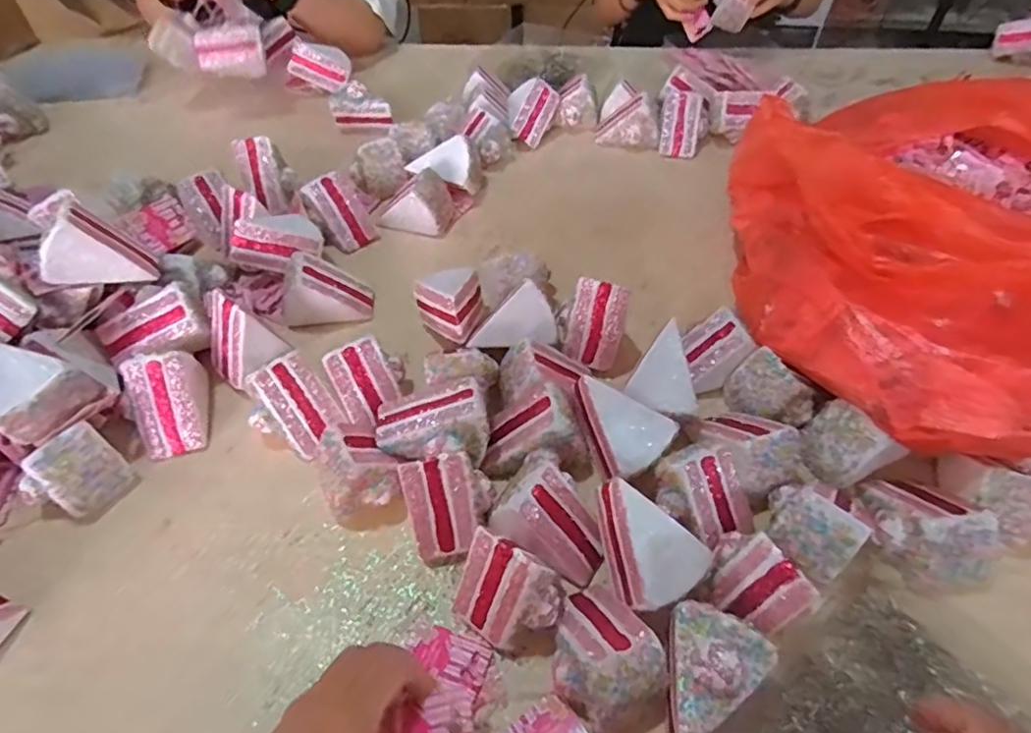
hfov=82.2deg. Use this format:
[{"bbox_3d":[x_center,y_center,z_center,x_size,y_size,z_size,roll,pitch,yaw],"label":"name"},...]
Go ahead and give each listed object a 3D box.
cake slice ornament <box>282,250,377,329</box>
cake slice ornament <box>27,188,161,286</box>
[{"bbox_3d":[-0.199,-0.081,0.619,0.088,0.065,0.051,-6,50,-5],"label":"cake slice ornament"},{"bbox_3d":[-0.386,-0.110,0.550,0.094,0.067,0.040,3,25,-38],"label":"cake slice ornament"}]

